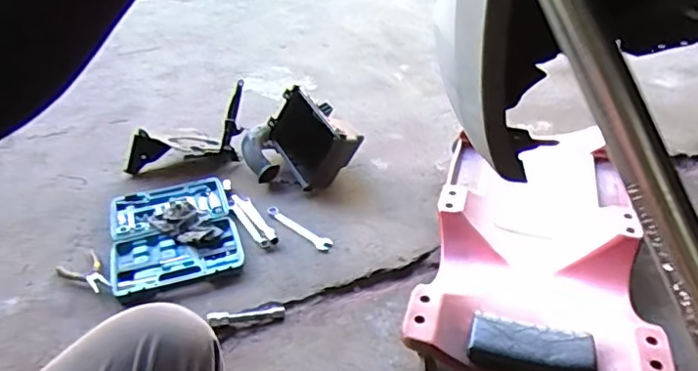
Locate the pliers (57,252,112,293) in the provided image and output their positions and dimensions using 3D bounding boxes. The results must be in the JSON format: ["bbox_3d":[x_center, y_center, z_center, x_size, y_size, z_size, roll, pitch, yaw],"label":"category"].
[{"bbox_3d":[-0.576,0.192,1.233,0.082,0.019,0.153,-27,39,-32],"label":"pliers"}]

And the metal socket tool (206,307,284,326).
[{"bbox_3d":[-0.203,0.260,1.132,0.150,0.015,0.032,-6,33,-8],"label":"metal socket tool"}]

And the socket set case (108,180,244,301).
[{"bbox_3d":[-0.418,0.111,1.351,0.282,0.036,0.388,-12,34,-16],"label":"socket set case"}]

